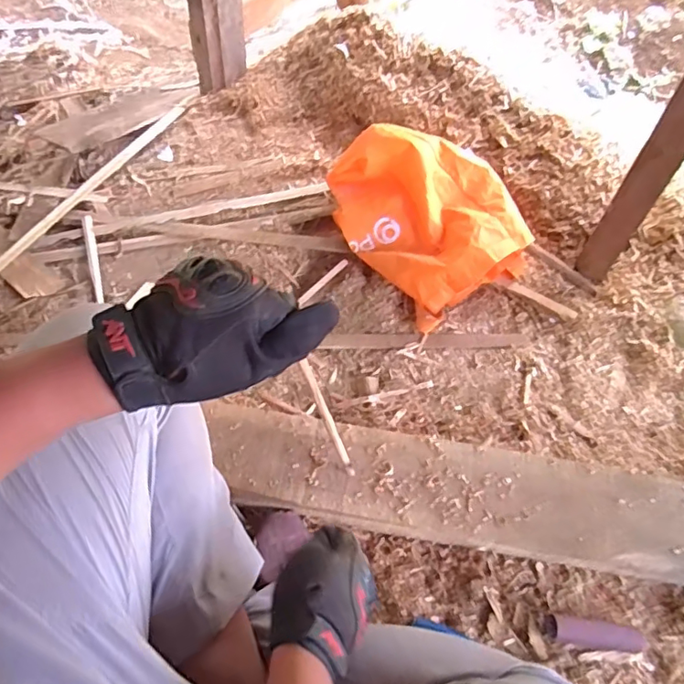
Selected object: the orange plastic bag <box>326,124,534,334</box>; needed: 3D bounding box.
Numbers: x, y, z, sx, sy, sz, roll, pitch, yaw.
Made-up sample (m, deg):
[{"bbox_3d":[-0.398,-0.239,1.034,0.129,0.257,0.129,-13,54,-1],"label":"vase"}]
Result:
[{"bbox_3d":[0.141,-0.222,0.920,0.249,0.151,0.310,-29,62,-19],"label":"orange plastic bag"}]

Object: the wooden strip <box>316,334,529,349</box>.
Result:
[{"bbox_3d":[0.137,-0.002,0.886,0.317,0.009,0.027,0,57,-3],"label":"wooden strip"}]

